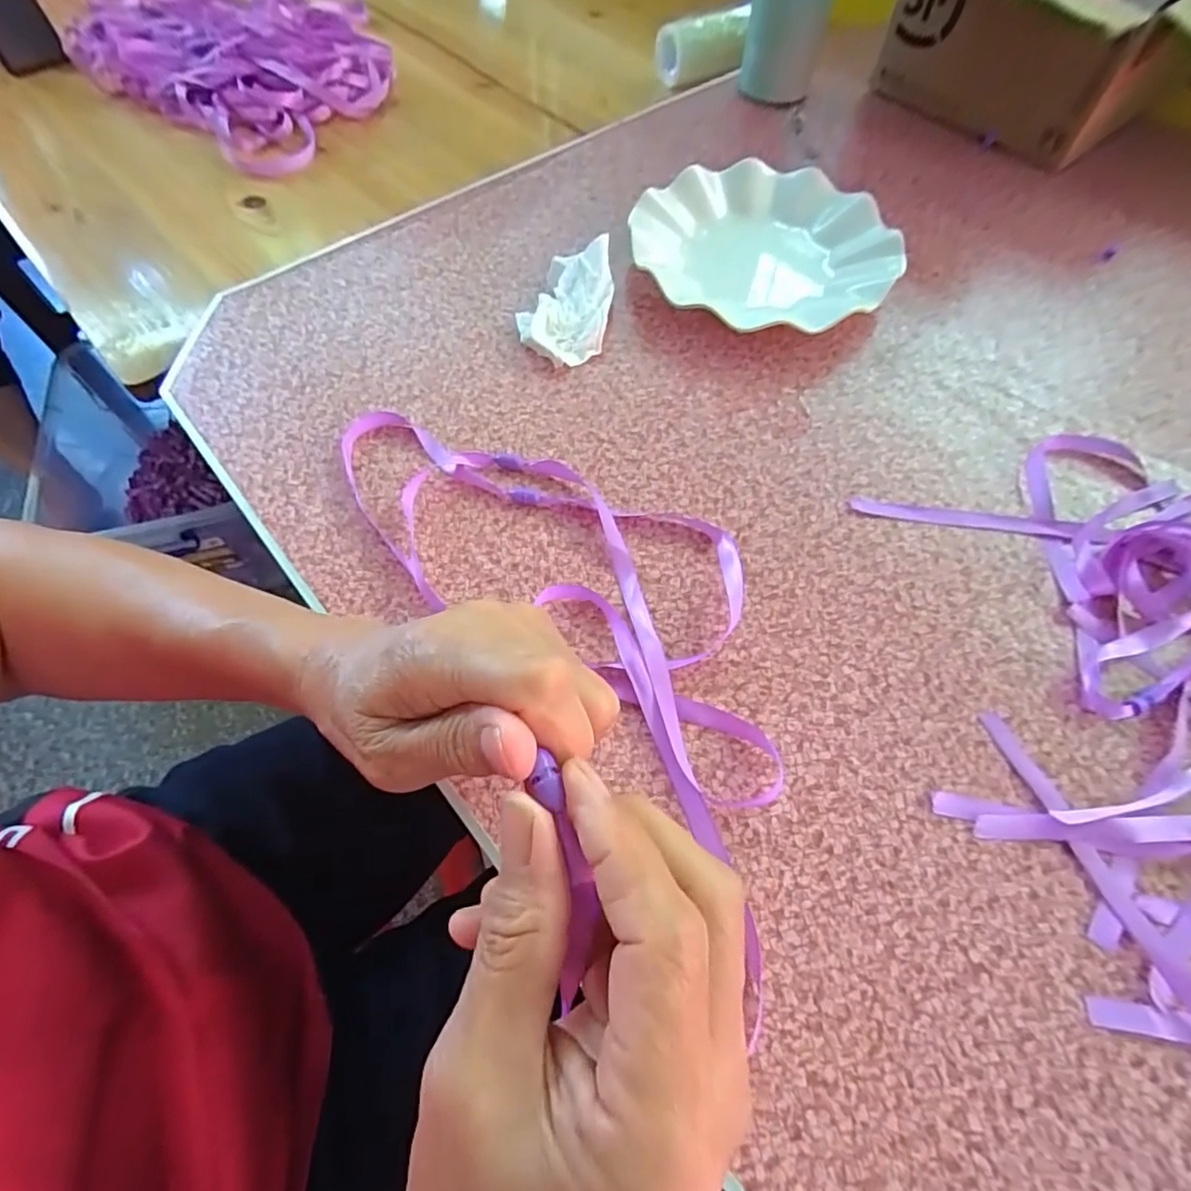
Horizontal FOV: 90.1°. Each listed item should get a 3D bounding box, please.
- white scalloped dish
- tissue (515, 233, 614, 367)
[{"bbox_3d":[0.120,-0.250,0.433,0.181,0.027,0.170,0,63,0],"label":"white scalloped dish"},{"bbox_3d":[-0.020,-0.199,0.404,0.059,0.031,0.089,10,63,5],"label":"tissue"}]

